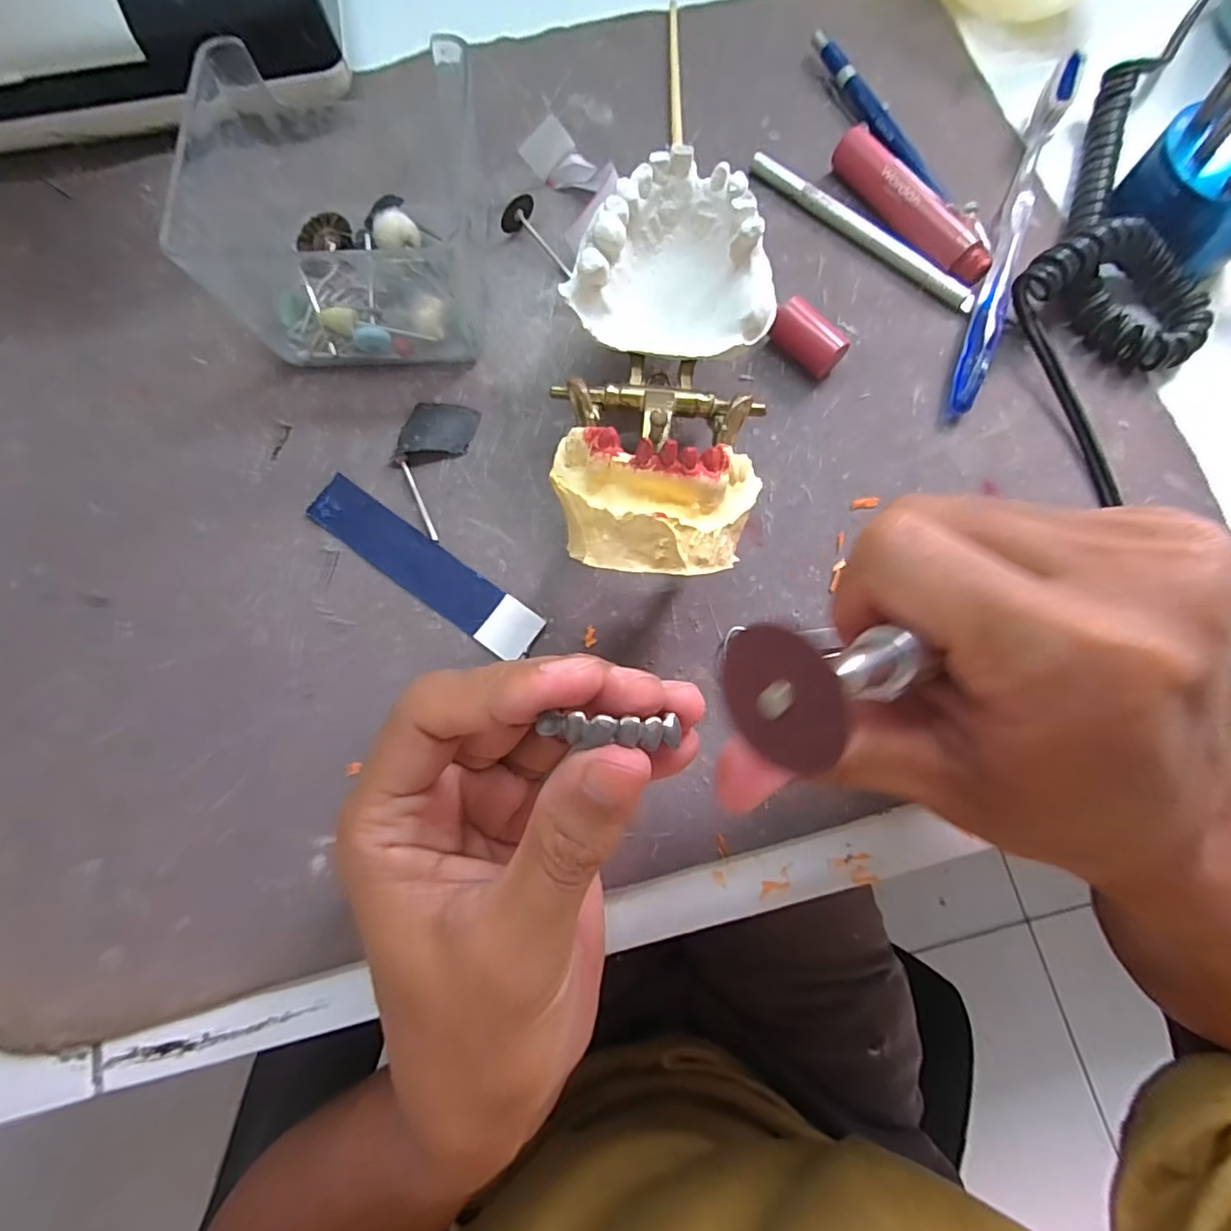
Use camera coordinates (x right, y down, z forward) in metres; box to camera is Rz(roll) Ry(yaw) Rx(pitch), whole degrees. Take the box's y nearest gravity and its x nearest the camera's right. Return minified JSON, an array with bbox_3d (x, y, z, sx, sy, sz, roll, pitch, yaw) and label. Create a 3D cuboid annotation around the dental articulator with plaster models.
[{"bbox_3d":[0.017,-0.076,0.184,0.069,0.056,0.144,4,62,1],"label":"dental articulator with plaster models"}]

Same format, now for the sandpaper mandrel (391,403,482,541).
[{"bbox_3d":[-0.075,-0.060,0.230,0.027,0.006,0.057,11,76,3],"label":"sandpaper mandrel"}]

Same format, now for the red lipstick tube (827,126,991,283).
[{"bbox_3d":[0.127,-0.178,0.254,0.015,0.018,0.087,-33,78,-8],"label":"red lipstick tube"}]

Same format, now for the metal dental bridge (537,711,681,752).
[{"bbox_3d":[0.000,0.025,0.126,0.030,0.005,0.006,5,76,-11],"label":"metal dental bridge"}]

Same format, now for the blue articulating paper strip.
[{"bbox_3d":[-0.073,-0.019,0.220,0.102,0.004,0.021,35,78,8],"label":"blue articulating paper strip"}]

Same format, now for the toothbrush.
[{"bbox_3d":[0.172,-0.165,0.249,0.014,0.021,0.181,22,77,5],"label":"toothbrush"}]

